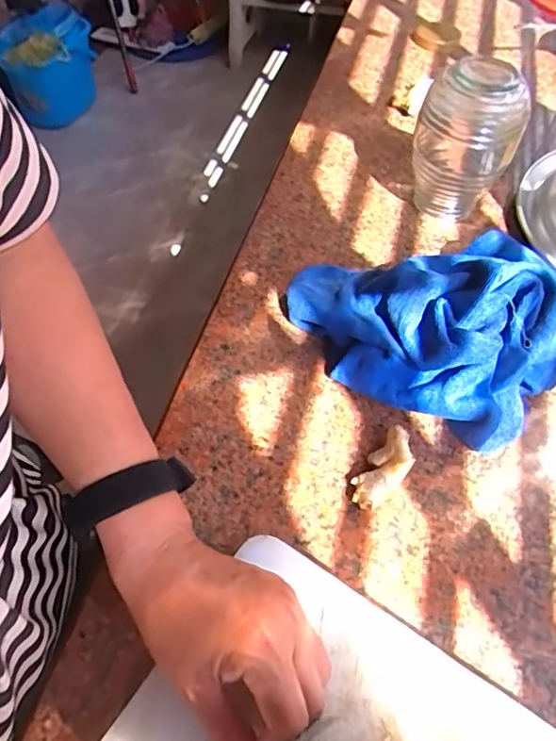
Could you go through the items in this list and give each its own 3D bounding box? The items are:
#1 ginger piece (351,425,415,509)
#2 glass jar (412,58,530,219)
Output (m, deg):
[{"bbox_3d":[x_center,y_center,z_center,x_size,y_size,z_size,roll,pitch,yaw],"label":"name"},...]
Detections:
[{"bbox_3d":[0.080,0.075,0.405,0.029,0.023,0.065,33,60,18],"label":"ginger piece"},{"bbox_3d":[0.195,-0.242,0.569,0.096,0.138,0.096,16,56,7],"label":"glass jar"}]

